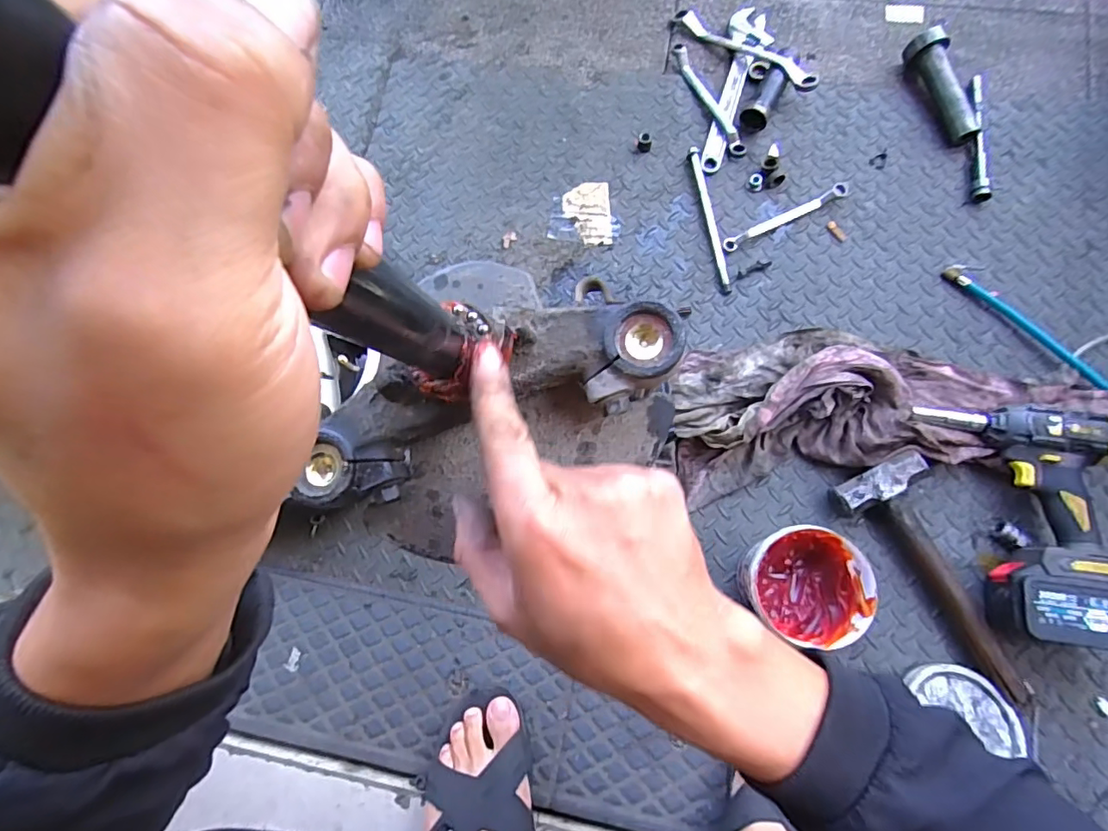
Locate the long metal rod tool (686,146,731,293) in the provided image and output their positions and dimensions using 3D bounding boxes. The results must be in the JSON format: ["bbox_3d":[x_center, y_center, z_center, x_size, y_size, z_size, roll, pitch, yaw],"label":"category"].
[{"bbox_3d":[0.223,-0.283,0.772,0.017,0.015,0.228,-10,79,3],"label":"long metal rod tool"}]

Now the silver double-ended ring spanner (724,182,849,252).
[{"bbox_3d":[0.330,-0.283,0.764,0.199,0.017,0.022,-27,78,-1],"label":"silver double-ended ring spanner"}]

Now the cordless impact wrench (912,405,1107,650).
[{"bbox_3d":[0.524,0.113,0.596,0.184,0.104,0.255,3,80,5],"label":"cordless impact wrench"}]

